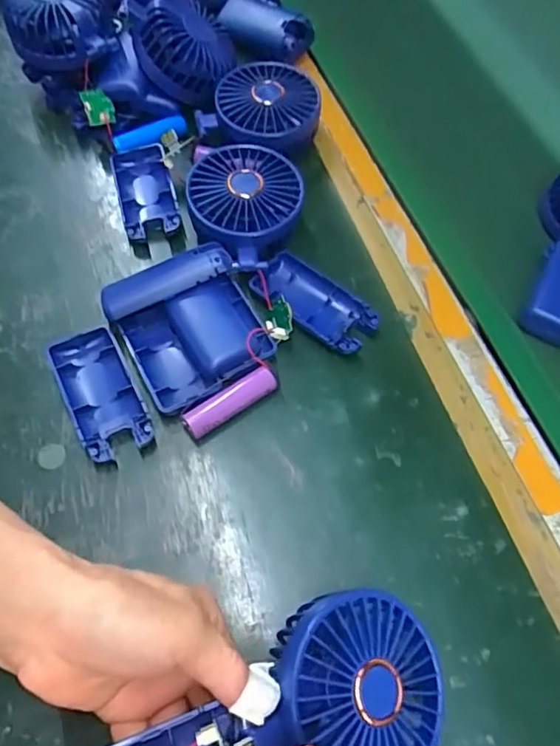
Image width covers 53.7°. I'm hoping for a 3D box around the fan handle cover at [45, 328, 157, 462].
[{"bbox_3d":[-0.119,0.014,0.368,0.044,0.014,0.091,-25,67,-14],"label":"fan handle cover"}]

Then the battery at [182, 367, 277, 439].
[{"bbox_3d":[-0.032,0.020,0.367,0.066,0.016,0.017,-30,68,-16],"label":"battery"}]

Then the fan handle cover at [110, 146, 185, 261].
[{"bbox_3d":[-0.106,-0.140,0.439,0.043,0.014,0.095,-14,64,-9],"label":"fan handle cover"}]

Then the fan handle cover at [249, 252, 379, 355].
[{"bbox_3d":[0.024,-0.051,0.403,0.092,0.016,0.050,35,67,15],"label":"fan handle cover"}]

